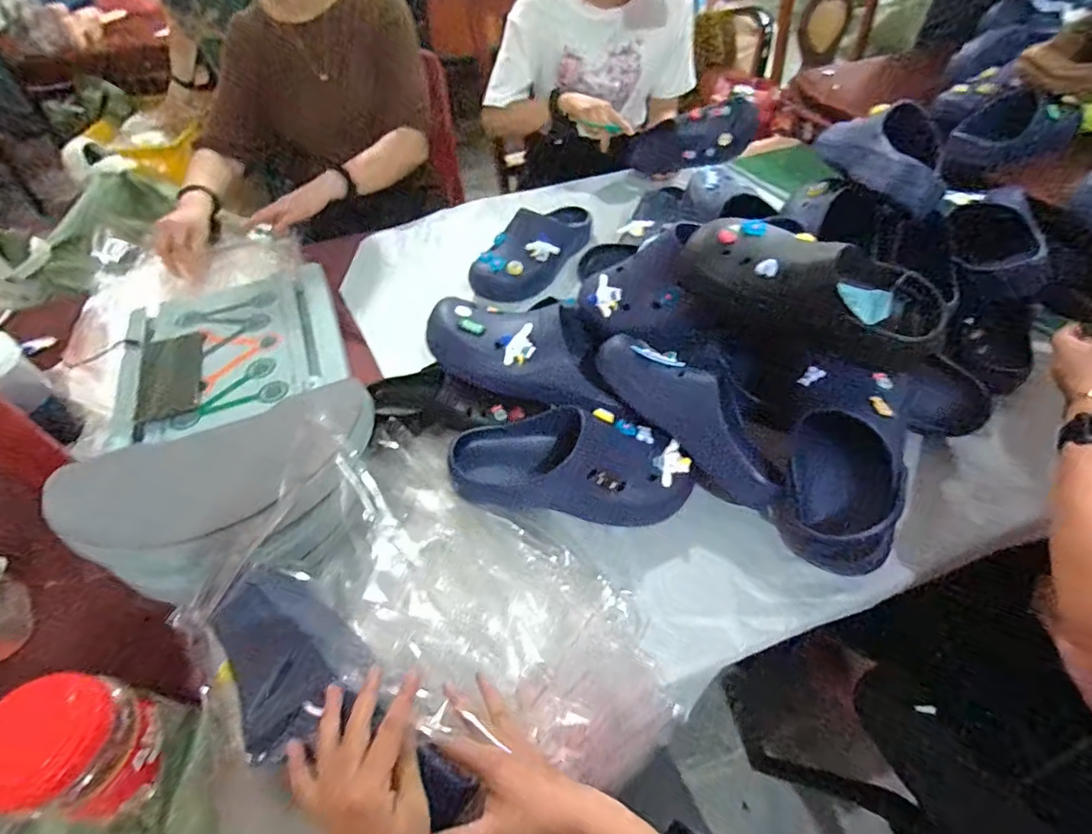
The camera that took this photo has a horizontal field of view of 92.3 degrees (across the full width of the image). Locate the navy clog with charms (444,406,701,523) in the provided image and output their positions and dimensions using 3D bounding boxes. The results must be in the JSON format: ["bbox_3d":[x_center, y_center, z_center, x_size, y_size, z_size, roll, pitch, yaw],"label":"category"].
[{"bbox_3d":[0.029,0.041,0.600,0.267,0.082,0.131,9,51,11],"label":"navy clog with charms"}]

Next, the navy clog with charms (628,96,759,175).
[{"bbox_3d":[0.276,-0.546,1.034,0.253,0.093,0.117,3,45,39],"label":"navy clog with charms"}]

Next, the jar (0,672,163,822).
[{"bbox_3d":[-0.368,0.260,0.414,0.079,0.105,0.085,-2,50,2],"label":"jar"}]

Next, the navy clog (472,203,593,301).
[{"bbox_3d":[-0.011,-0.303,0.915,0.108,0.080,0.265,31,58,26],"label":"navy clog"}]

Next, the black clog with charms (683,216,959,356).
[{"bbox_3d":[0.306,-0.143,0.586,0.296,0.086,0.128,15,51,-2],"label":"black clog with charms"}]

